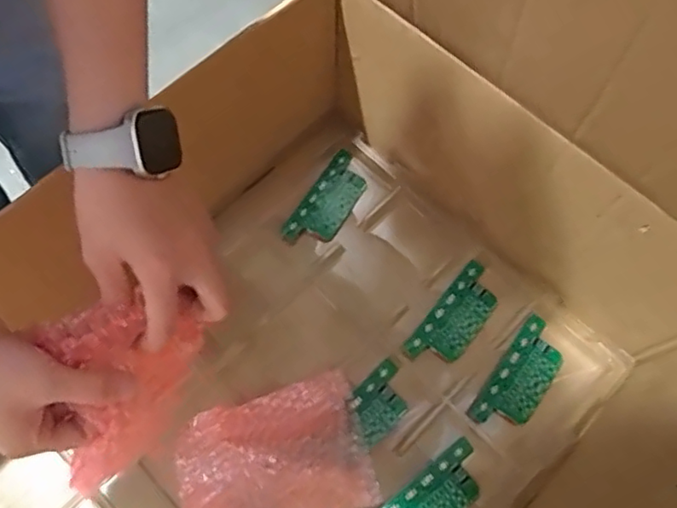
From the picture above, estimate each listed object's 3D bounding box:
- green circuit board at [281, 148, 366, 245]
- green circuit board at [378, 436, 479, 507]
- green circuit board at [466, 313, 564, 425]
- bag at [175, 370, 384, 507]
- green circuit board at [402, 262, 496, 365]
[{"bbox_3d":[-0.011,-0.063,0.714,0.056,0.008,0.135,30,70,9],"label":"green circuit board"},{"bbox_3d":[0.091,0.247,0.588,0.132,0.007,0.056,-37,74,-16],"label":"green circuit board"},{"bbox_3d":[0.196,0.133,0.632,0.054,0.009,0.135,36,71,11],"label":"green circuit board"},{"bbox_3d":[-0.063,0.194,0.559,0.176,0.090,0.123,-14,70,-8],"label":"bag"},{"bbox_3d":[0.132,0.072,0.660,0.052,0.008,0.134,37,68,13],"label":"green circuit board"}]

